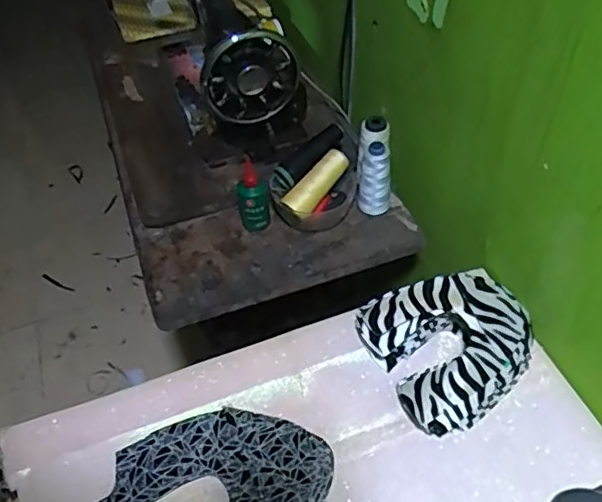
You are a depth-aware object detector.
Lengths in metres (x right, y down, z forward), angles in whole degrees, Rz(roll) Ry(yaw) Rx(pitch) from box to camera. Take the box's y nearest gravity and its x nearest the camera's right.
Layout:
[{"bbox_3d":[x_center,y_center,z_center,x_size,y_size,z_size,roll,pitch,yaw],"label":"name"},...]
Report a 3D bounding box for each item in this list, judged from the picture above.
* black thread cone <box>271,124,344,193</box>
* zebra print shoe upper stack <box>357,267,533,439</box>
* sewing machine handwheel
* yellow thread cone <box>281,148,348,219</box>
[{"bbox_3d":[0.010,-0.135,0.853,0.133,0.036,0.042,-43,57,-13],"label":"black thread cone"},{"bbox_3d":[0.173,0.097,0.676,0.181,0.071,0.171,-23,51,-14],"label":"zebra print shoe upper stack"},{"bbox_3d":[-0.069,-0.238,0.820,0.127,0.118,0.031,-14,49,-9],"label":"sewing machine handwheel"},{"bbox_3d":[0.023,-0.092,0.834,0.039,0.037,0.116,35,76,30],"label":"yellow thread cone"}]

